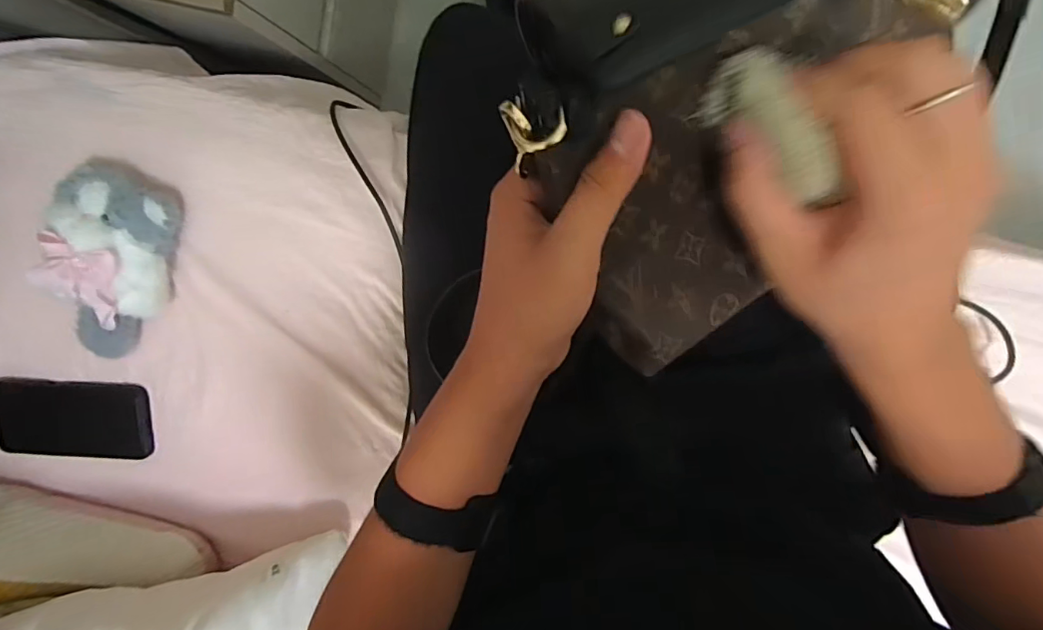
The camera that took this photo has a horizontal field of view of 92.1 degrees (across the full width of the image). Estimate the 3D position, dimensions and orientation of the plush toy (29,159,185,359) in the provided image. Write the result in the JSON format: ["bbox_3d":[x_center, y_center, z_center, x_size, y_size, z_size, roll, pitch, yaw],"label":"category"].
[{"bbox_3d":[-0.382,-0.045,0.466,0.091,0.064,0.180,21,101,0],"label":"plush toy"}]

